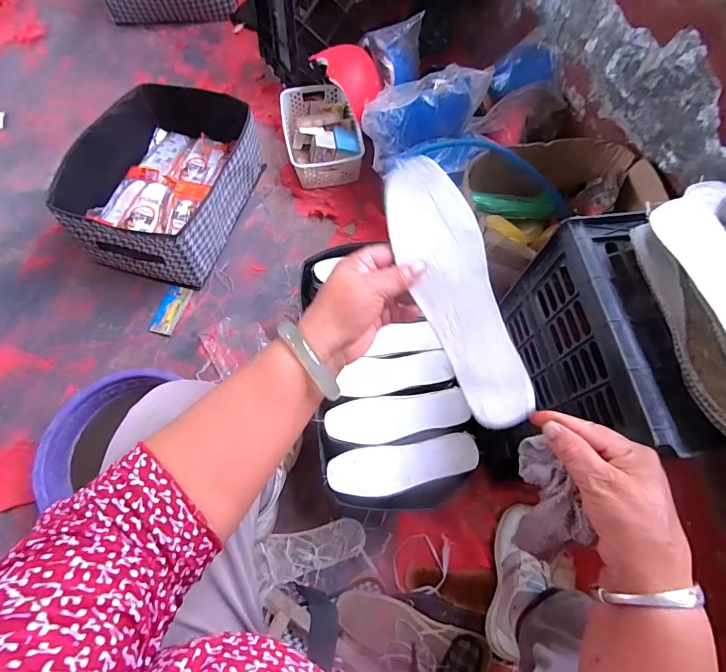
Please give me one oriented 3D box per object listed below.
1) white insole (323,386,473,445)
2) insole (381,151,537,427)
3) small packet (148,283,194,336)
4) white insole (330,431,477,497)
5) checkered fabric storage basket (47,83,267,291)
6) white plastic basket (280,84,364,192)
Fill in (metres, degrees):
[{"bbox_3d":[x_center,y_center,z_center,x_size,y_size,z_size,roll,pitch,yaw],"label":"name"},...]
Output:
[{"bbox_3d":[0.057,0.131,0.635,0.224,0.022,0.069,-6,67,-4],"label":"white insole"},{"bbox_3d":[0.084,-0.034,0.336,0.068,0.013,0.233,-25,94,16],"label":"insole"},{"bbox_3d":[-0.443,-0.060,0.903,0.058,0.012,0.120,14,67,3],"label":"small packet"},{"bbox_3d":[0.064,0.203,0.612,0.230,0.016,0.071,-8,67,-4],"label":"white insole"},{"bbox_3d":[-0.453,-0.377,0.931,0.322,0.162,0.459,14,67,3],"label":"checkered fabric storage basket"},{"bbox_3d":[-0.112,-0.553,1.078,0.194,0.091,0.311,-10,68,-7],"label":"white plastic basket"}]

